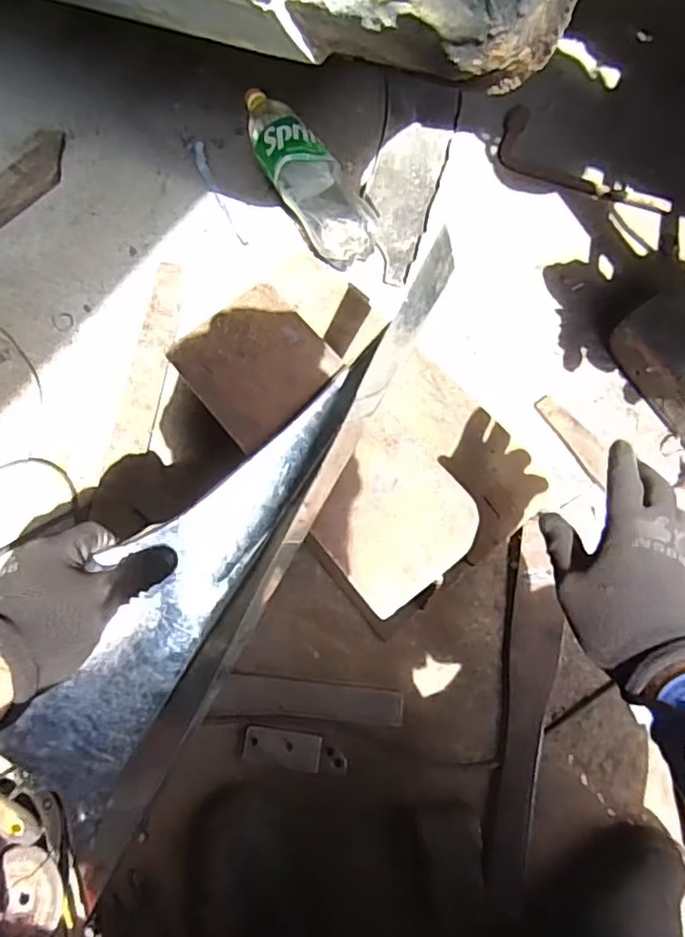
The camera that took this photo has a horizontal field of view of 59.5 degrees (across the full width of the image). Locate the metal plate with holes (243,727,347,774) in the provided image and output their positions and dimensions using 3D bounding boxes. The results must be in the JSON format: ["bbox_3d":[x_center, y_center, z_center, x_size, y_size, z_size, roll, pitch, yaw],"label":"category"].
[{"bbox_3d":[-0.052,0.310,0.658,0.113,0.014,0.035,7,71,5],"label":"metal plate with holes"}]

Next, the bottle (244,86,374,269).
[{"bbox_3d":[-0.051,-0.431,0.877,0.102,0.085,0.307,-28,72,-8],"label":"bottle"}]

